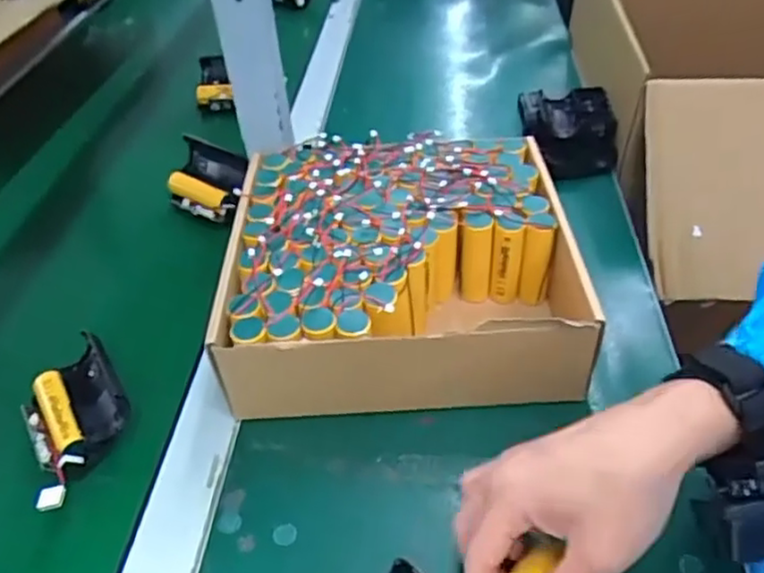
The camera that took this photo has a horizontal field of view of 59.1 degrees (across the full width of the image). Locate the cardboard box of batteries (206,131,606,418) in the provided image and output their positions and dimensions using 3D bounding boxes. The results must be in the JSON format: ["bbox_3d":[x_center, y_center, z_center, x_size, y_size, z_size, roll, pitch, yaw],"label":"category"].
[{"bbox_3d":[0.015,-0.021,0.503,0.243,0.080,0.228,-3,41,0],"label":"cardboard box of batteries"}]

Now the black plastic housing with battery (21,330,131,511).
[{"bbox_3d":[-0.204,0.078,0.441,0.064,0.034,0.116,-25,46,-22],"label":"black plastic housing with battery"}]

